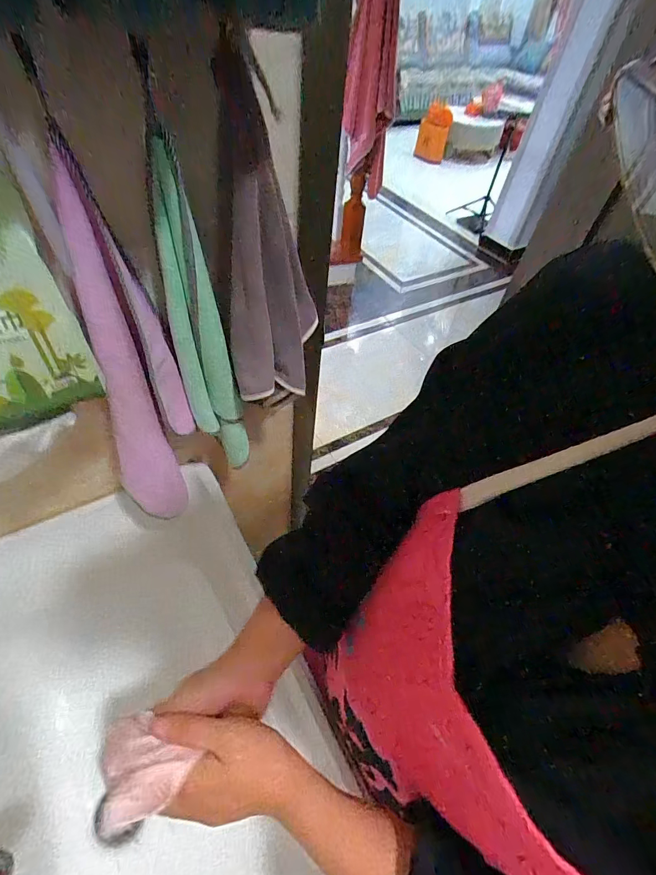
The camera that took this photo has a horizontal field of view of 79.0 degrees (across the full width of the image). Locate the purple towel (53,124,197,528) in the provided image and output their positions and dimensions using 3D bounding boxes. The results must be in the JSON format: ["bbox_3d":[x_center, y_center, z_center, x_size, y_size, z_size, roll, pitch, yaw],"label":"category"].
[{"bbox_3d":[-0.207,-0.060,0.418,0.091,0.375,0.106,-12,53,-15],"label":"purple towel"}]

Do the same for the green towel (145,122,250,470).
[{"bbox_3d":[-0.140,-0.100,0.446,0.065,0.359,0.067,-17,55,-19],"label":"green towel"}]

